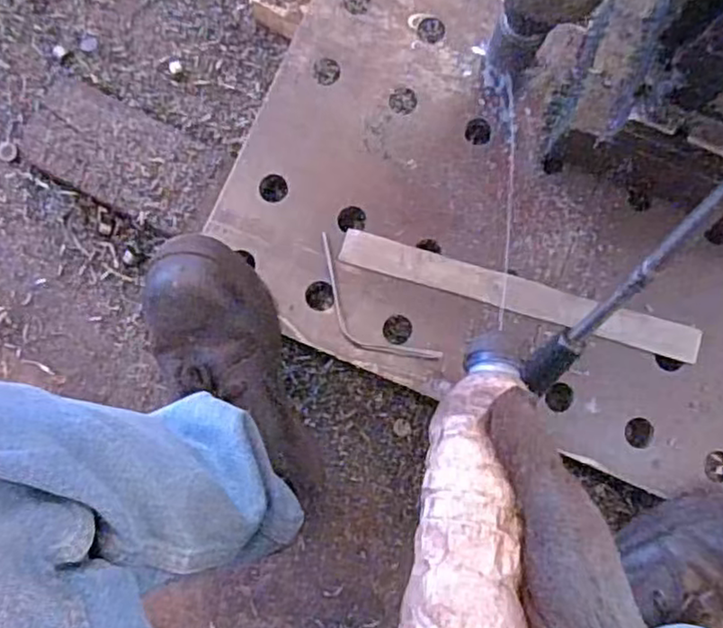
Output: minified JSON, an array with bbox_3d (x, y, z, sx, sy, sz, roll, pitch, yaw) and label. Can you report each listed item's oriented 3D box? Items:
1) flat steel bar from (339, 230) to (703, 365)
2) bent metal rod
[{"bbox_3d":[0.138,-0.014,0.591,0.318,0.010,0.033,17,82,2],"label":"flat steel bar"},{"bbox_3d":[0.001,0.000,0.592,0.050,0.012,0.148,-44,88,0],"label":"bent metal rod"}]

